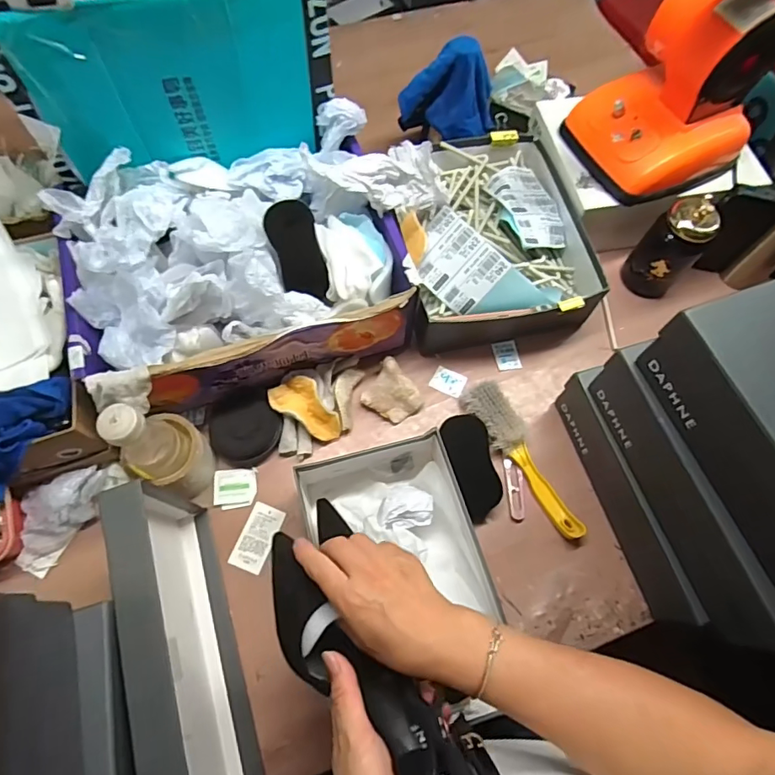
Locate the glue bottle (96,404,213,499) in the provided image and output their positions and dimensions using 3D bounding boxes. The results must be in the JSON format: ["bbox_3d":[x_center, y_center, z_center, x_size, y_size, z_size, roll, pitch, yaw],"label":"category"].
[{"bbox_3d":[-0.256,0.072,0.567,0.070,0.177,0.085,26,69,9],"label":"glue bottle"}]

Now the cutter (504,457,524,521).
[{"bbox_3d":[0.167,0.132,0.653,0.021,0.006,0.079,-2,67,-3],"label":"cutter"}]

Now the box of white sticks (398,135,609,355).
[{"bbox_3d":[0.149,-0.224,0.751,0.260,0.092,0.319,-9,68,-6],"label":"box of white sticks"}]

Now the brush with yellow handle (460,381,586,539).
[{"bbox_3d":[0.175,0.092,0.652,0.054,0.034,0.225,-24,70,-11],"label":"brush with yellow handle"}]

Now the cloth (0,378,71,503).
[{"bbox_3d":[-0.429,0.052,0.565,0.080,0.047,0.158,26,69,9],"label":"cloth"}]

